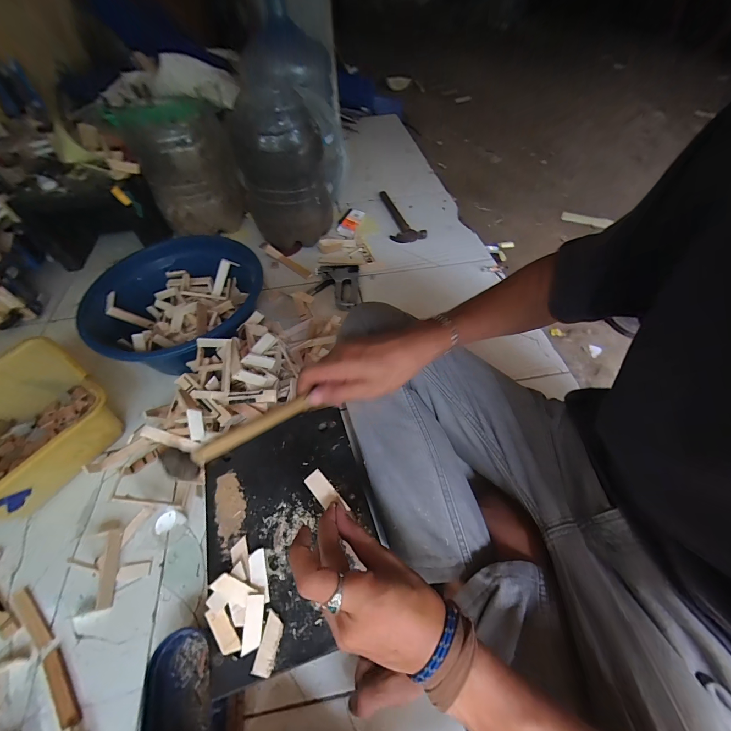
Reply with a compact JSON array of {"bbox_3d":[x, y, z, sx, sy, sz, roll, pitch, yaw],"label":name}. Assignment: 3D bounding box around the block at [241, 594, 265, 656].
[{"bbox_3d":[-0.121,0.277,0.343,0.020,0.008,0.052,1,68,3],"label":"block"}]

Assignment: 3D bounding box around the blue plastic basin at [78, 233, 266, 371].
[{"bbox_3d":[-0.399,-0.134,0.705,0.346,0.130,0.346,-1,54,2],"label":"blue plastic basin"}]

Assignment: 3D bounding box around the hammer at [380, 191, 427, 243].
[{"bbox_3d":[0.107,-0.487,1.037,0.109,0.040,0.284,-11,55,-5],"label":"hammer"}]

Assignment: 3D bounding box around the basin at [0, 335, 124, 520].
[{"bbox_3d":[-0.610,0.124,0.565,0.257,0.135,0.274,-1,54,2],"label":"basin"}]

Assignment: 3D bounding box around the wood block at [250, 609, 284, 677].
[{"bbox_3d":[-0.101,0.292,0.334,0.021,0.004,0.051,8,55,8],"label":"wood block"}]

